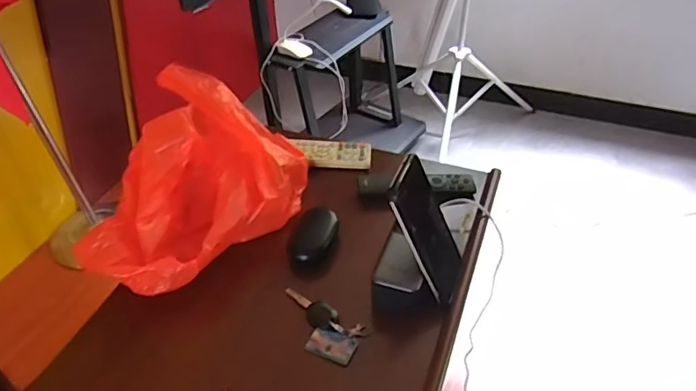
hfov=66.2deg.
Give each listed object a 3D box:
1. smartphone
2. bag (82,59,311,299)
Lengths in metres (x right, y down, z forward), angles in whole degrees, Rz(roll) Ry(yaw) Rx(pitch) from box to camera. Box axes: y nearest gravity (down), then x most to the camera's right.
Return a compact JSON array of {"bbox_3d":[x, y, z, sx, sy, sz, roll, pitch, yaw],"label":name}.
[{"bbox_3d":[0.087,0.040,0.584,0.011,0.160,0.083,-7,33,33],"label":"smartphone"},{"bbox_3d":[-0.181,-0.015,0.657,0.195,0.131,0.282,10,43,13],"label":"bag"}]

